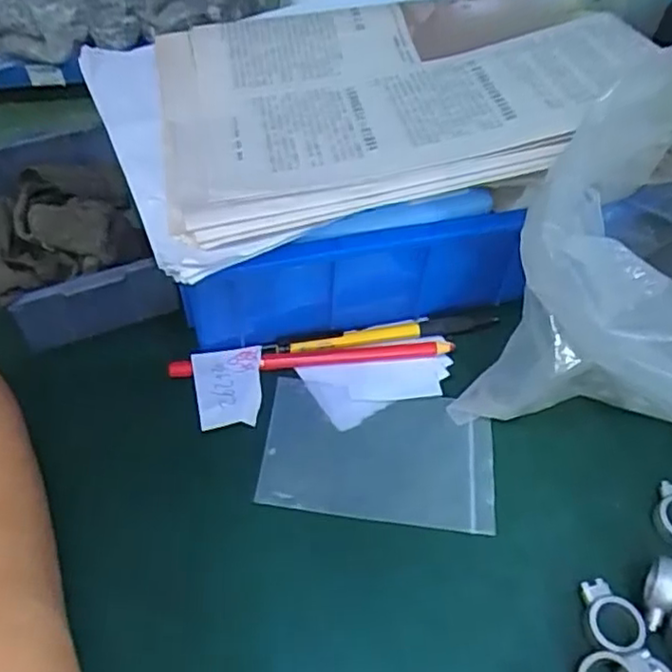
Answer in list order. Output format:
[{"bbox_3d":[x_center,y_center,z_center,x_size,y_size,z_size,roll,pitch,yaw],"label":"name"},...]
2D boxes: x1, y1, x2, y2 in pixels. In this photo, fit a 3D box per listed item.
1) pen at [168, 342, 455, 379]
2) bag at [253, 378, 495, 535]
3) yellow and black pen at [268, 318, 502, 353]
[{"bbox_3d":[-0.014,0.013,0.391,0.167,0.007,0.010,-3,51,-6],"label":"pen"},{"bbox_3d":[0.023,0.064,0.359,0.122,0.006,0.074,6,52,4],"label":"bag"},{"bbox_3d":[0.029,-0.001,0.405,0.145,0.008,0.011,-7,52,-9],"label":"yellow and black pen"}]

